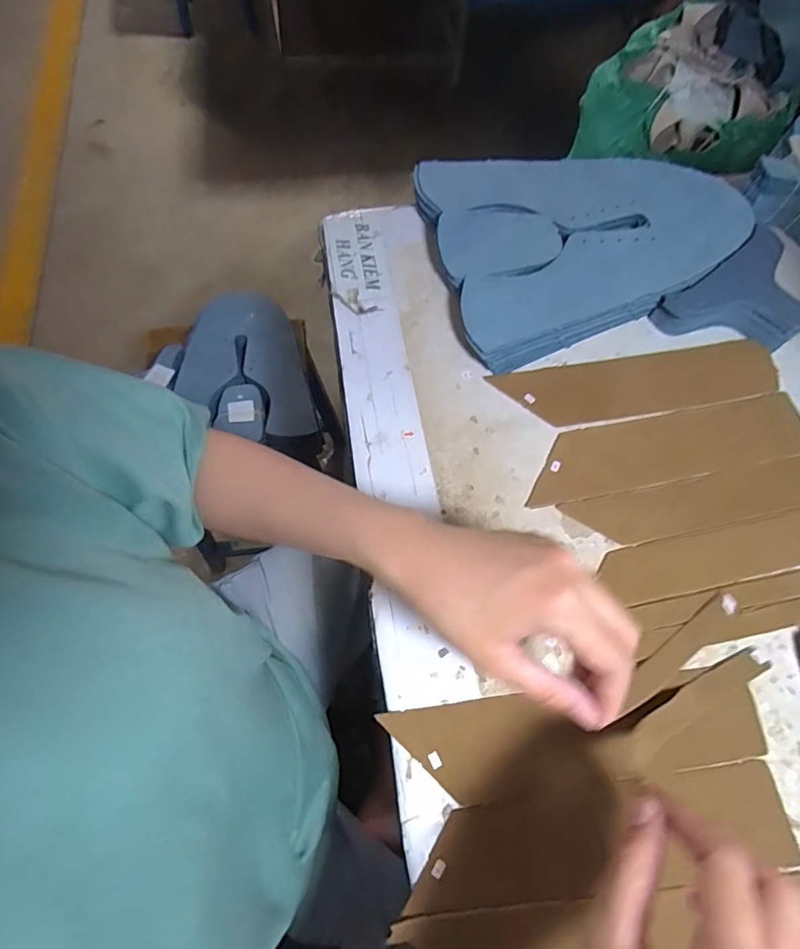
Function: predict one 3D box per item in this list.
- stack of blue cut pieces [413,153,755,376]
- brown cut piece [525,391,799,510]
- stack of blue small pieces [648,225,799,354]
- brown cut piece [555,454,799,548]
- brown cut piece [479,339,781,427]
[{"bbox_3d":[0.175,-0.211,0.461,0.285,0.033,0.208,-12,68,-6],"label":"stack of blue cut pieces"},{"bbox_3d":[0.211,-0.022,0.399,0.235,0.005,0.056,-11,68,-6],"label":"brown cut piece"},{"bbox_3d":[0.304,-0.149,0.441,0.138,0.028,0.089,-35,72,-14],"label":"stack of blue small pieces"},{"bbox_3d":[0.241,0.018,0.382,0.231,0.004,0.041,-11,68,-6],"label":"brown cut piece"},{"bbox_3d":[0.200,-0.076,0.420,0.231,0.004,0.059,-9,67,-5],"label":"brown cut piece"}]

